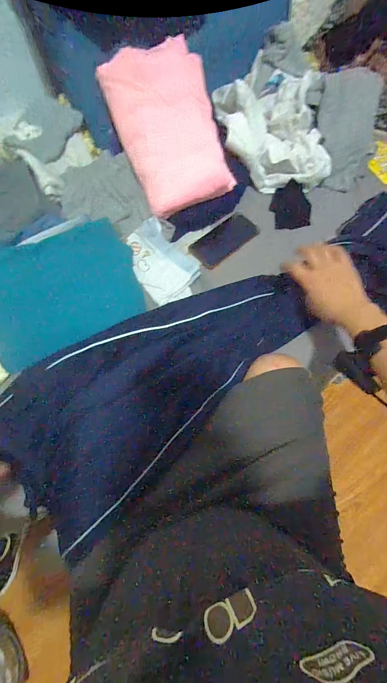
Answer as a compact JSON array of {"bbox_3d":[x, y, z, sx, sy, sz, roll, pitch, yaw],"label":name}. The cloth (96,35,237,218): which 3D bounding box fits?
[{"bbox_3d":[-0.045,-0.410,0.612,0.189,0.051,0.288,-20,97,3],"label":"cloth"}]

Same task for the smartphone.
[{"bbox_3d":[0.068,-0.218,0.681,0.153,0.014,0.069,-39,72,-16],"label":"smartphone"}]

